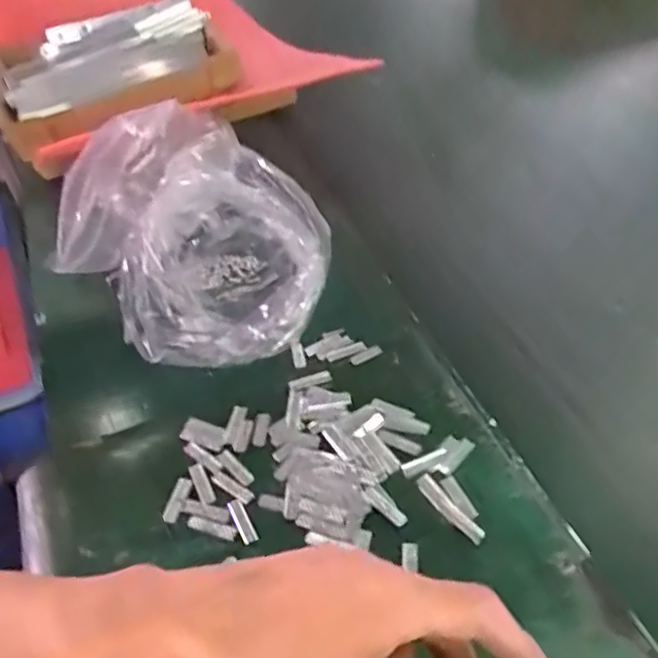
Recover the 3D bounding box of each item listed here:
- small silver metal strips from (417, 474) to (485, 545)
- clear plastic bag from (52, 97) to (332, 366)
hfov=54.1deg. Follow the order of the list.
[{"bbox_3d":[0.072,0.109,0.391,0.013,0.005,0.053,-29,50,-21],"label":"small silver metal strips"},{"bbox_3d":[-0.105,-0.093,0.524,0.245,0.152,0.184,33,57,31],"label":"clear plastic bag"}]

